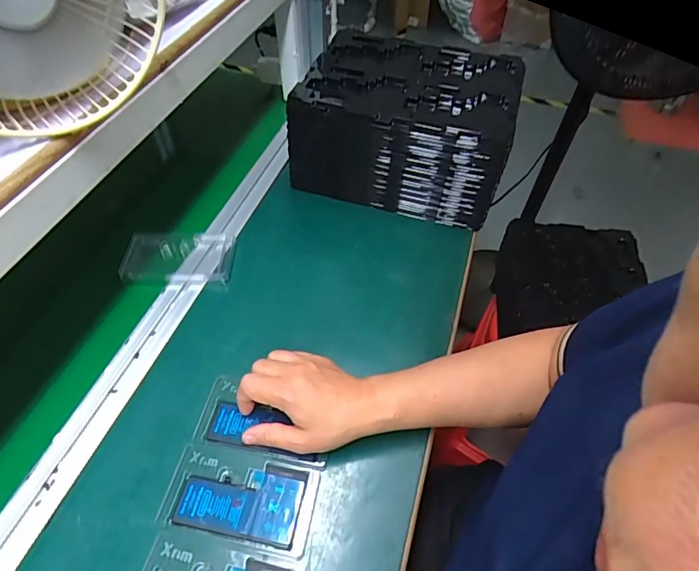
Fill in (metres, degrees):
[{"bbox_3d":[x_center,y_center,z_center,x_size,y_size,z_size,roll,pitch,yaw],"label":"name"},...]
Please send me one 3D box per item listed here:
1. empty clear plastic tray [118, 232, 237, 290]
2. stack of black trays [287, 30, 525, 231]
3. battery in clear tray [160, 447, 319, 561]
[{"bbox_3d":[-0.209,-0.035,0.585,0.127,0.021,0.077,2,51,-1],"label":"empty clear plastic tray"},{"bbox_3d":[0.075,-0.210,0.644,0.266,0.160,0.174,17,52,11],"label":"stack of black trays"},{"bbox_3d":[-0.095,0.184,0.411,0.126,0.004,0.068,9,51,5],"label":"battery in clear tray"}]

